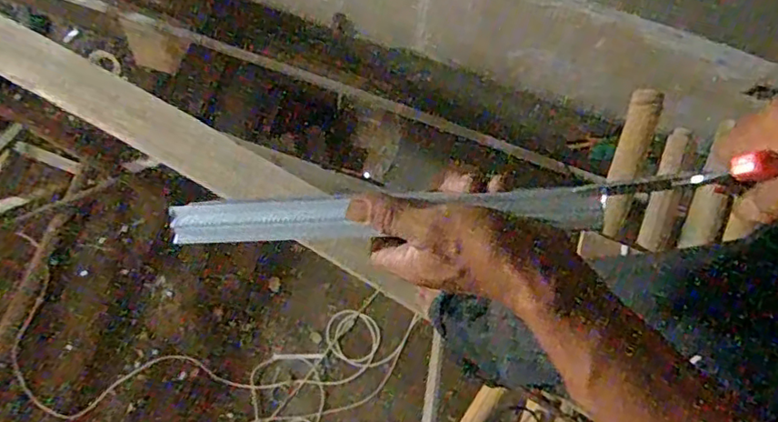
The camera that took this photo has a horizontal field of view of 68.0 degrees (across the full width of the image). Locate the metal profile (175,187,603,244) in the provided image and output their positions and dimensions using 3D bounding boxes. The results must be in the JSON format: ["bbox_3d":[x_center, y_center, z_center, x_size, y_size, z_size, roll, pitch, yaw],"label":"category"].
[{"bbox_3d":[-0.009,0.002,0.383,0.285,0.011,0.031,-3,79,9],"label":"metal profile"}]

